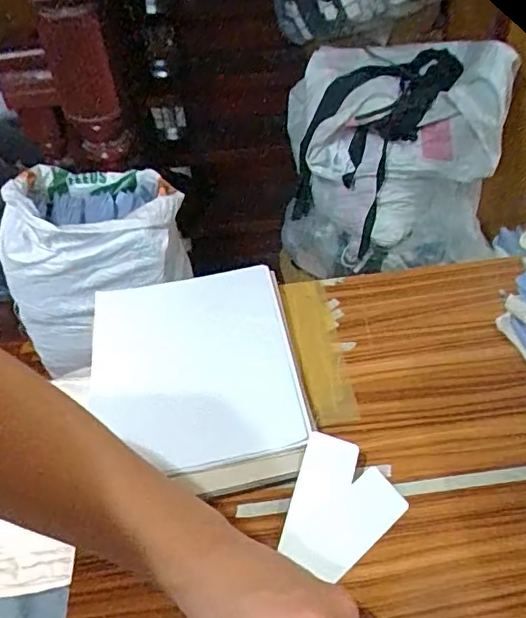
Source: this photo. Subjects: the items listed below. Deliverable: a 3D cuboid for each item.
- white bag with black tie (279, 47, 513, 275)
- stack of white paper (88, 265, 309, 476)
[{"bbox_3d":[0.311,-0.380,1.423,0.501,0.450,0.400,0,43,6],"label":"white bag with black tie"},{"bbox_3d":[-0.076,0.051,0.580,0.202,0.013,0.244,-12,49,-1],"label":"stack of white paper"}]

